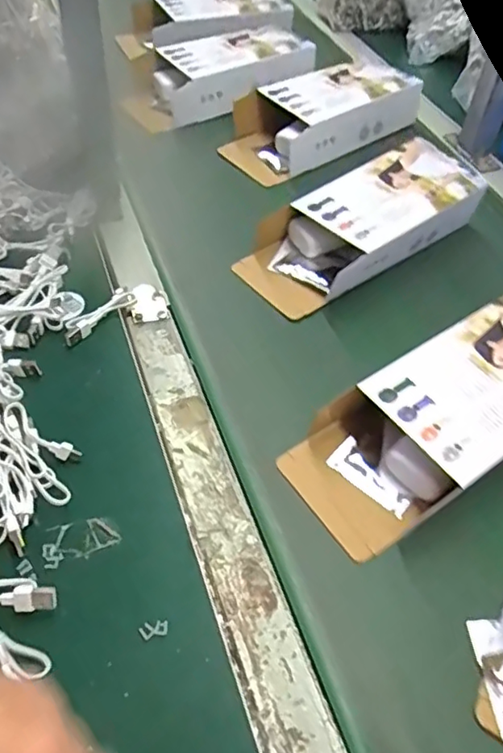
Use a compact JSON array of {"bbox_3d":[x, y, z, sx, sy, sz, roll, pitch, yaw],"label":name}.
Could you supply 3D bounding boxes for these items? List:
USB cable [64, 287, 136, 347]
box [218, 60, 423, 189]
[{"bbox_3d":[-0.128,-0.053,0.478,0.019,0.012,0.076,33,56,21],"label":"USB cable"},{"bbox_3d":[0.083,-0.319,0.691,0.235,0.060,0.109,-30,57,-24],"label":"box"}]

